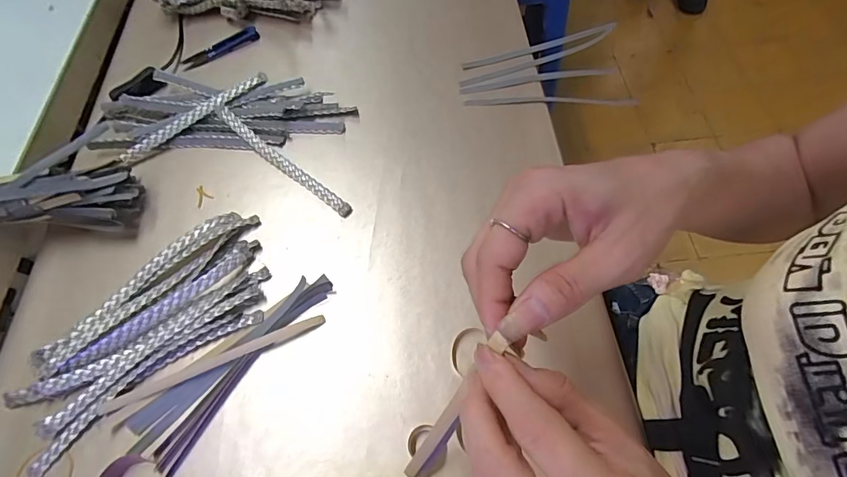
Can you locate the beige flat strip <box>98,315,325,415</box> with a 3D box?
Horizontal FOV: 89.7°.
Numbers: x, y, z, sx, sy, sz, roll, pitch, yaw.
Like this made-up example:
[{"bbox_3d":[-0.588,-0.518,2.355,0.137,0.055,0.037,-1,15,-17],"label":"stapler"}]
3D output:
[{"bbox_3d":[-0.173,0.103,0.353,0.186,0.007,0.010,-21,64,-8],"label":"beige flat strip"}]

